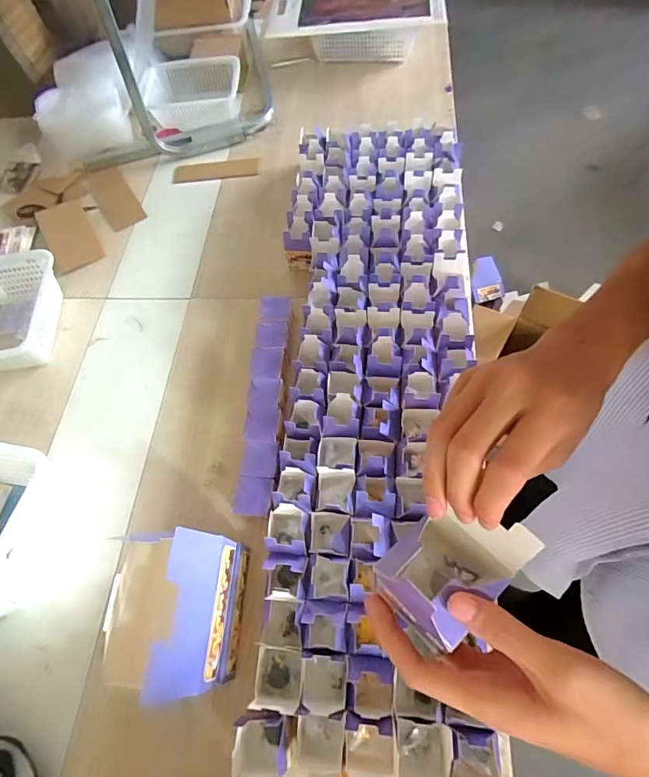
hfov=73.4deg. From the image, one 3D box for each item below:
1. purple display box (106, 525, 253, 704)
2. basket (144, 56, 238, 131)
[{"bbox_3d":[-0.197,0.293,0.578,0.141,0.193,0.173,0,63,6],"label":"purple display box"},{"bbox_3d":[-0.372,-0.823,1.227,0.273,0.094,0.215,-4,62,1],"label":"basket"}]

